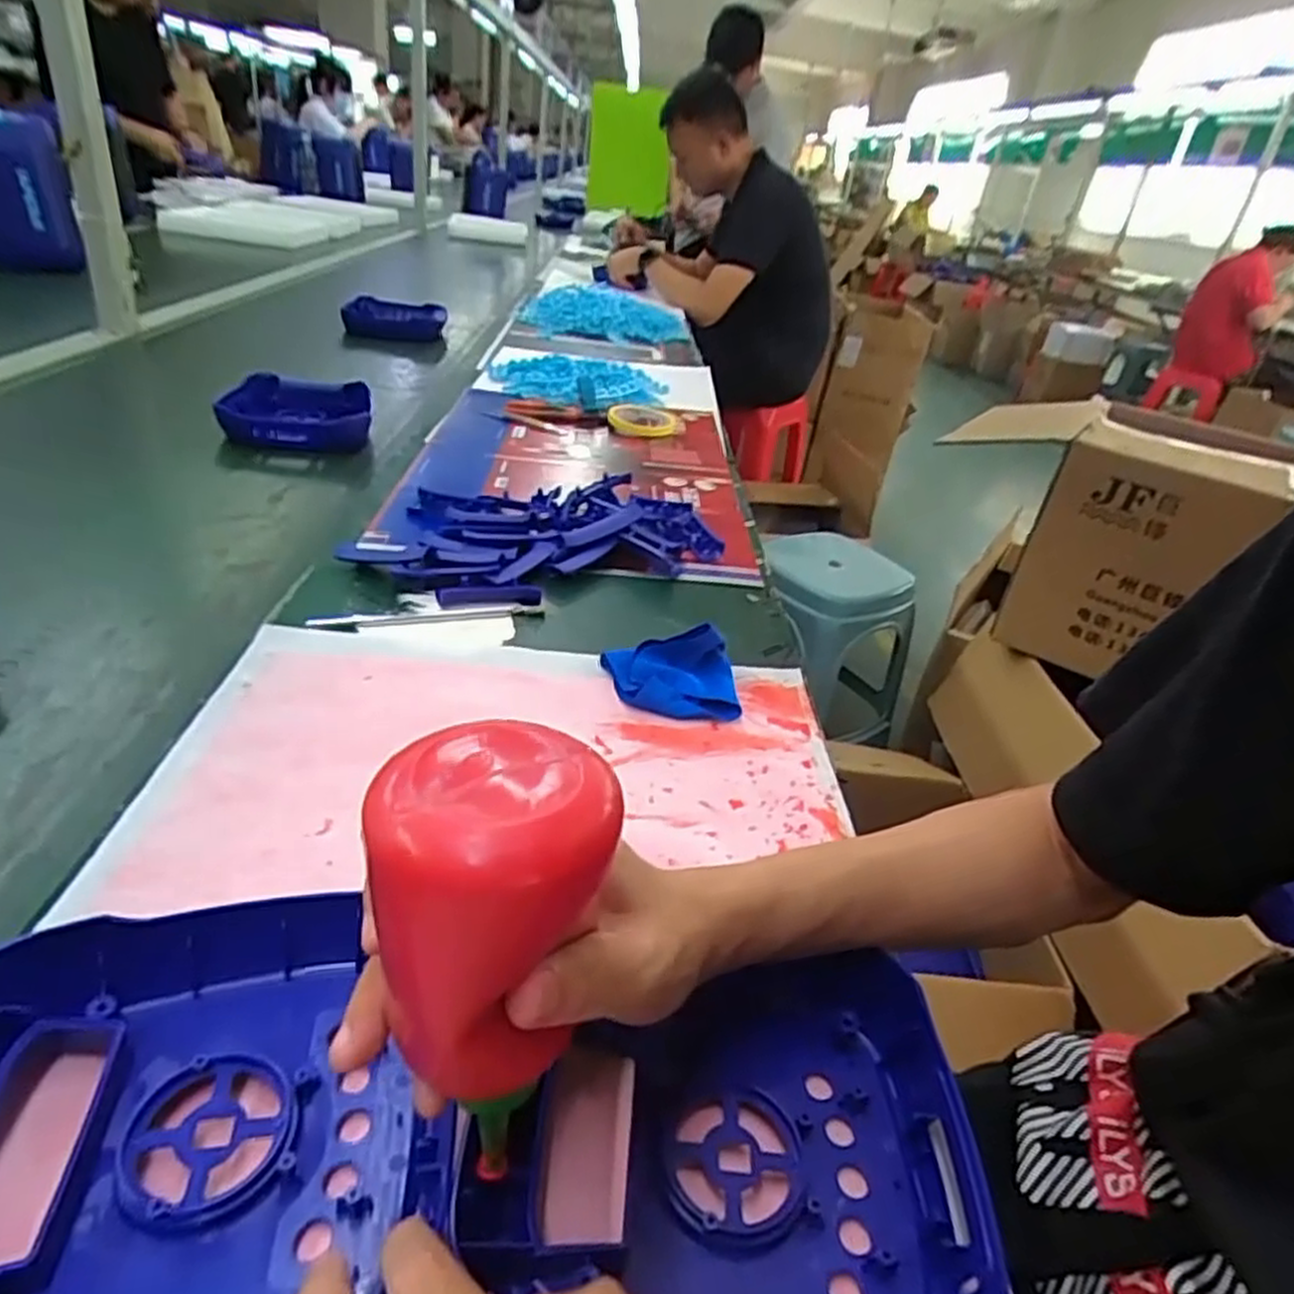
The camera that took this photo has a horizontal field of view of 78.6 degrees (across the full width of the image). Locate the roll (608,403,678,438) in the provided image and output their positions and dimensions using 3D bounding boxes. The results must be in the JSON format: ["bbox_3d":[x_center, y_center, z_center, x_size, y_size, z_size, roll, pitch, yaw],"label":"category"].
[{"bbox_3d":[-0.006,-0.331,1.148,0.099,0.019,0.114,9,32,-1],"label":"roll"}]

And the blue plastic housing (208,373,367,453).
[{"bbox_3d":[-0.418,-0.280,0.952,0.161,0.053,0.177,-6,34,-21],"label":"blue plastic housing"}]

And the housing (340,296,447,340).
[{"bbox_3d":[-0.460,-0.600,1.452,0.177,0.065,0.067,1,33,-14],"label":"housing"}]

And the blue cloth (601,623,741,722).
[{"bbox_3d":[0.019,0.012,0.573,0.096,0.039,0.089,1,32,-8],"label":"blue cloth"}]

